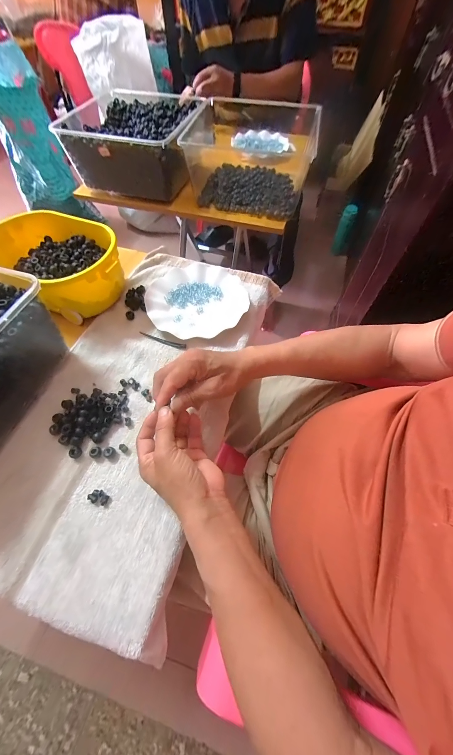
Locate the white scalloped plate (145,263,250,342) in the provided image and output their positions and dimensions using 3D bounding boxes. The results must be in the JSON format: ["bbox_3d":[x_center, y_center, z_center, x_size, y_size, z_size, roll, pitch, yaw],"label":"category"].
[{"bbox_3d":[-0.057,-0.151,0.504,0.181,0.023,0.192,0,59,0],"label":"white scalloped plate"}]

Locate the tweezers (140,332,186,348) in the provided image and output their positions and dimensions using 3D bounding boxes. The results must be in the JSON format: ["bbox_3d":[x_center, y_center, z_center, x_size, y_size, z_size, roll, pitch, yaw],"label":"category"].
[{"bbox_3d":[-0.113,-0.066,0.465,0.091,0.007,0.010,20,61,12],"label":"tweezers"}]

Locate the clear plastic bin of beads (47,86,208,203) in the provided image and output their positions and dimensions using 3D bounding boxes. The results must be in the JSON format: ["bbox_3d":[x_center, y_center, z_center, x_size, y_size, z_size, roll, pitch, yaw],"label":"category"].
[{"bbox_3d":[-0.218,-0.622,0.716,0.311,0.135,0.297,15,60,9],"label":"clear plastic bin of beads"}]

